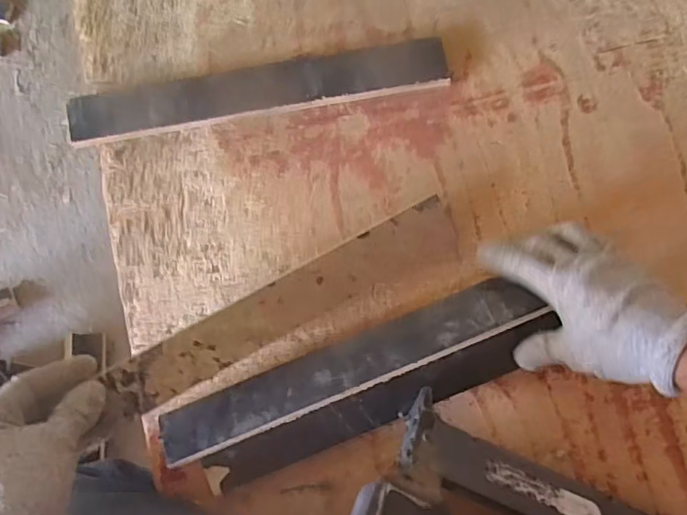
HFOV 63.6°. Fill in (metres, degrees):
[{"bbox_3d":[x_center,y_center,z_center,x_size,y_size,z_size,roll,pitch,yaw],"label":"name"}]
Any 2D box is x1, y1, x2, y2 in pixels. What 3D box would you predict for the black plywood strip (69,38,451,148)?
[{"bbox_3d":[-0.083,-0.164,0.542,0.364,0.018,0.053,-9,82,1],"label":"black plywood strip"}]

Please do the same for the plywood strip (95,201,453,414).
[{"bbox_3d":[-0.043,0.038,0.485,0.318,0.009,0.056,-25,98,-12],"label":"plywood strip"}]

